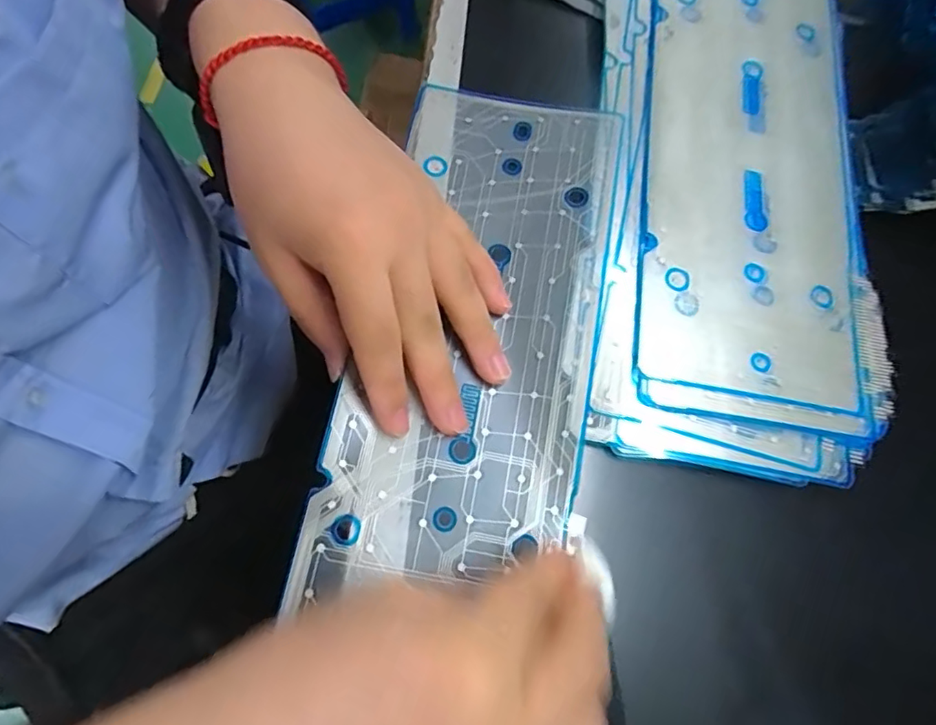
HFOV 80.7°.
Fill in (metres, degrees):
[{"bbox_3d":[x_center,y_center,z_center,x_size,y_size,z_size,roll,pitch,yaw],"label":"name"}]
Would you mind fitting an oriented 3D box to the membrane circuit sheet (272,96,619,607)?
[{"bbox_3d":[0.005,-0.020,0.256,0.113,0.011,0.254,15,71,3],"label":"membrane circuit sheet"}]

